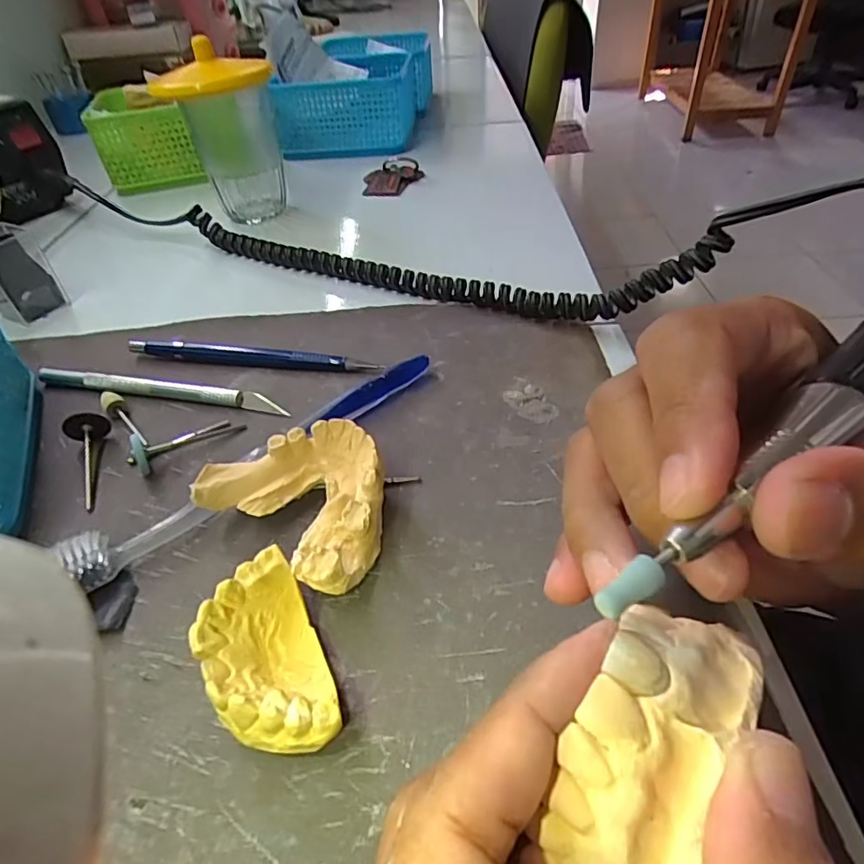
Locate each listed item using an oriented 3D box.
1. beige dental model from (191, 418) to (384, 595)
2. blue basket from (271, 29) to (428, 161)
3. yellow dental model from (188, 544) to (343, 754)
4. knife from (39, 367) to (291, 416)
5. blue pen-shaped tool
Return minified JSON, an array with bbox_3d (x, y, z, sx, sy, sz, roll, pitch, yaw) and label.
[{"bbox_3d":[-0.044,0.023,0.202,0.069,0.026,0.053,25,51,29],"label":"beige dental model"},{"bbox_3d":[-0.075,-0.339,0.571,0.117,0.062,0.161,2,43,9],"label":"blue basket"},{"bbox_3d":[-0.047,0.065,0.159,0.029,0.024,0.057,-21,45,-16],"label":"yellow dental model"},{"bbox_3d":[-0.134,-0.021,0.272,0.136,0.008,0.008,6,44,13],"label":"knife"},{"bbox_3d":[-0.093,-0.039,0.287,0.134,0.009,0.006,5,44,12],"label":"blue pen-shaped tool"}]

